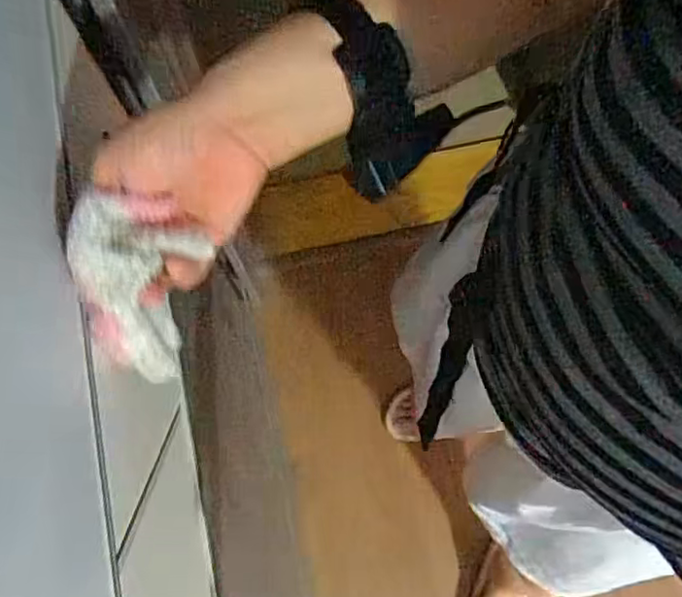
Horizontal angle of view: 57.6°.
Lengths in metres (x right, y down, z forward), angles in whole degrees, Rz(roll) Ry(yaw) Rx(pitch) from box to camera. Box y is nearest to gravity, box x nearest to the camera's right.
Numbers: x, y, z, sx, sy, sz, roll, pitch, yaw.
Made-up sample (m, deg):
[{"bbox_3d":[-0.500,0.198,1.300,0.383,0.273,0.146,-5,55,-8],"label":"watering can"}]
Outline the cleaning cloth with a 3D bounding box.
[{"bbox_3d":[-0.108,-0.008,0.328,0.049,0.076,0.086,8,75,3],"label":"cleaning cloth"}]

